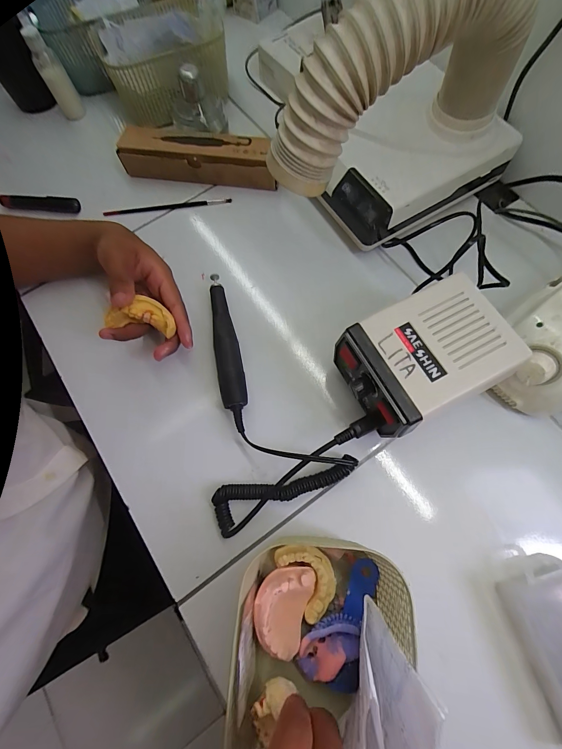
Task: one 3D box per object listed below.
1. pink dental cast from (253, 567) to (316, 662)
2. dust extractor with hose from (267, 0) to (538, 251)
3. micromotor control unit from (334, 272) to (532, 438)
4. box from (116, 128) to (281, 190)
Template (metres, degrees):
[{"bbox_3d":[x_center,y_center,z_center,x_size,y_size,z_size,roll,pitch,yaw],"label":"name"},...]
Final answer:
[{"bbox_3d":[0.001,0.188,0.260,0.043,0.030,0.059,18,74,8],"label":"pink dental cast"},{"bbox_3d":[0.116,-0.250,0.305,0.269,0.191,0.112,-30,74,-7],"label":"dust extractor with hose"},{"bbox_3d":[0.127,-0.015,0.295,0.134,0.064,0.102,-27,73,-6],"label":"micromotor control unit"},{"bbox_3d":[-0.110,-0.300,0.440,0.215,0.043,0.056,10,73,6],"label":"box"}]

